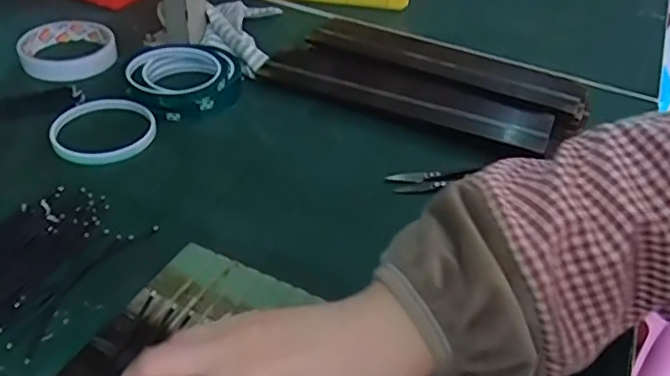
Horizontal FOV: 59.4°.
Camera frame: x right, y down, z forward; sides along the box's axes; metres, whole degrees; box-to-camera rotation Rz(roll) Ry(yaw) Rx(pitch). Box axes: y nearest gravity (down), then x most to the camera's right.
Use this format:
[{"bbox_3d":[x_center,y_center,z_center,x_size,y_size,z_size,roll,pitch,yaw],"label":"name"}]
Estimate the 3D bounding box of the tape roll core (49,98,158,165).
[{"bbox_3d":[-0.195,-0.048,0.486,0.084,0.012,0.077,3,40,-3],"label":"tape roll core"}]

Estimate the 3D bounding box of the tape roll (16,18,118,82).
[{"bbox_3d":[-0.263,-0.139,0.579,0.088,0.021,0.085,-14,43,-22],"label":"tape roll"}]

